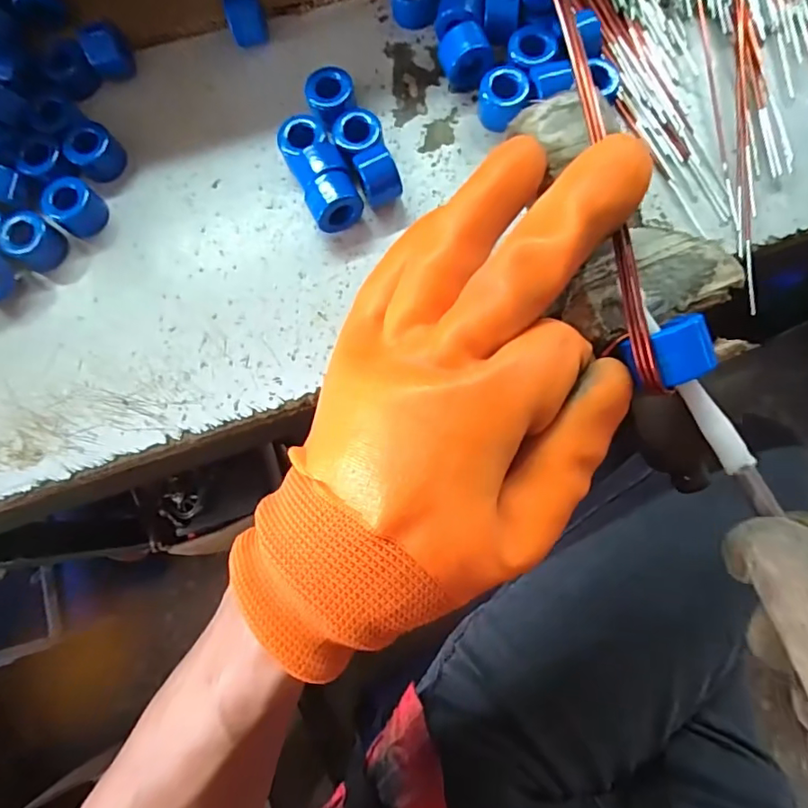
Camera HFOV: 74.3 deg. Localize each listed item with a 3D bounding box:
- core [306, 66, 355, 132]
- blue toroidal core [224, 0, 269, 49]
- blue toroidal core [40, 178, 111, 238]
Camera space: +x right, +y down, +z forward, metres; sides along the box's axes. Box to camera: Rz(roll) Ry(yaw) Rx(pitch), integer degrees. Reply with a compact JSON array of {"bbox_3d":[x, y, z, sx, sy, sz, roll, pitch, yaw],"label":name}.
[{"bbox_3d":[-0.042,-0.173,0.307,0.026,0.026,0.028,0,81,2],"label":"core"},{"bbox_3d":[-0.091,-0.225,0.314,0.021,0.026,0.025,-16,80,0],"label":"blue toroidal core"},{"bbox_3d":[-0.187,-0.113,0.302,0.028,0.020,0.028,0,81,2],"label":"blue toroidal core"}]

